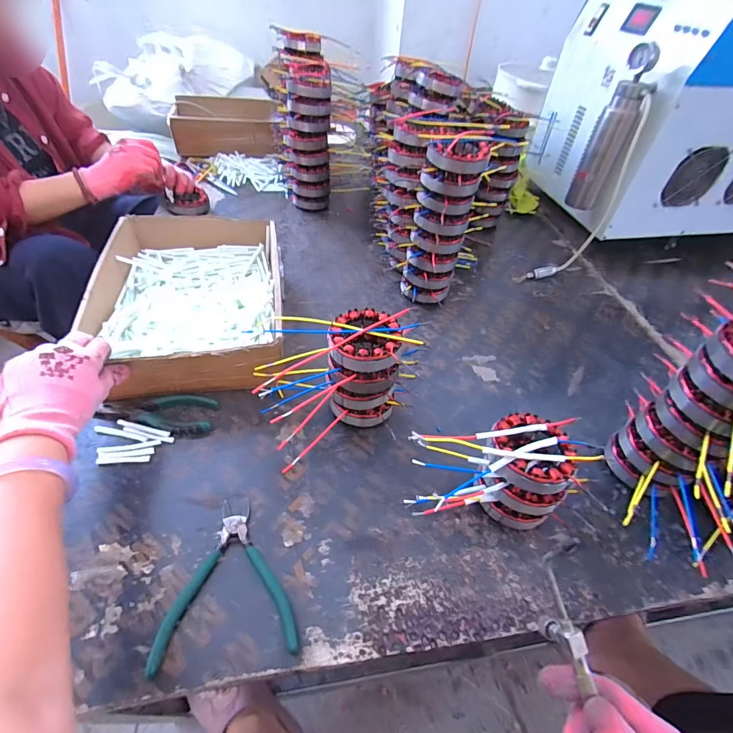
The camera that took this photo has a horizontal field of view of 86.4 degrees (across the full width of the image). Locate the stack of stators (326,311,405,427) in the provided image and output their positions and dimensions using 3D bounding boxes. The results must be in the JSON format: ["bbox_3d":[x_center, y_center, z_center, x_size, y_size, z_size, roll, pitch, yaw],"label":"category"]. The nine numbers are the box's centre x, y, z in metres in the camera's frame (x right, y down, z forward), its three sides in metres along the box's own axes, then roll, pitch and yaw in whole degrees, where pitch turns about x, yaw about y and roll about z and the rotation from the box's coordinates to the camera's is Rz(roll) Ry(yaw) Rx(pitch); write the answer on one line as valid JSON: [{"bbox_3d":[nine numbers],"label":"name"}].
[{"bbox_3d":[0.001,0.007,0.495,0.094,0.134,0.092,7,47,0],"label":"stack of stators"}]

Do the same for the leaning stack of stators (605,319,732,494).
[{"bbox_3d":[0.361,0.048,0.416,0.100,0.260,0.085,-26,55,-27],"label":"leaning stack of stators"}]

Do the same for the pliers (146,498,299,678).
[{"bbox_3d":[-0.129,0.200,0.379,0.120,0.010,0.141,-2,48,-8],"label":"pliers"}]

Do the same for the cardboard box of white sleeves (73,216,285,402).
[{"bbox_3d":[-0.254,-0.113,0.588,0.235,0.081,0.340,-4,48,-10],"label":"cardboard box of white sleeves"}]

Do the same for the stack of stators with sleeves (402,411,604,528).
[{"bbox_3d":[0.142,0.118,0.424,0.178,0.106,0.091,-5,49,-11],"label":"stack of stators with sleeves"}]

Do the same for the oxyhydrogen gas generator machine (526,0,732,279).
[{"bbox_3d":[0.818,-0.536,0.879,0.893,0.387,0.407,-5,49,-11],"label":"oxyhydrogen gas generator machine"}]

